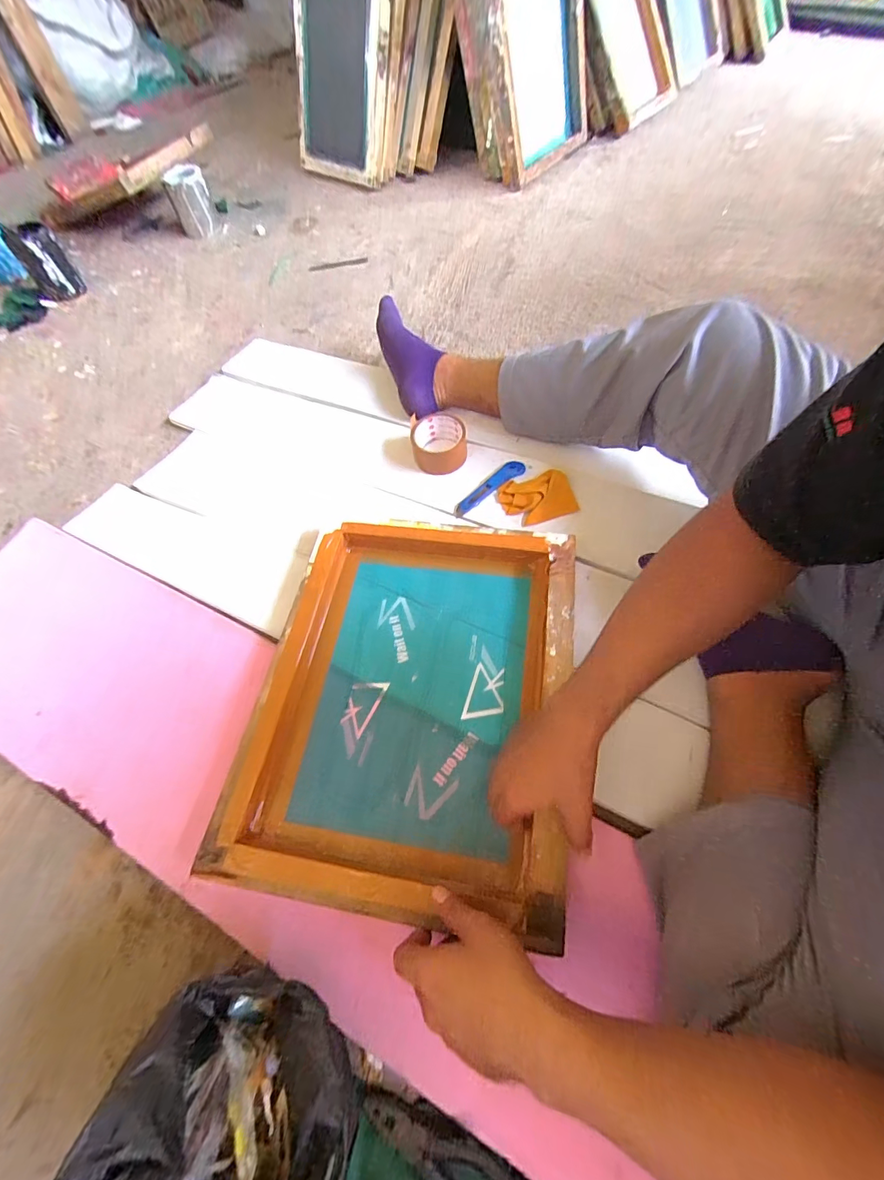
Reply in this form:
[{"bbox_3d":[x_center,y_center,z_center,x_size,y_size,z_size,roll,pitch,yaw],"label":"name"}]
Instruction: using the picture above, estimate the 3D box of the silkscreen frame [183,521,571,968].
[{"bbox_3d":[-0.034,0.116,0.528,0.360,0.044,0.448,7,63,7],"label":"silkscreen frame"}]

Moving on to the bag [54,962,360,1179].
[{"bbox_3d":[-0.158,0.394,0.325,0.155,0.133,0.168,-28,64,-11],"label":"bag"}]

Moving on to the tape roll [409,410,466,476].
[{"bbox_3d":[-0.006,-0.246,0.724,0.092,0.054,0.090,-1,62,3],"label":"tape roll"}]

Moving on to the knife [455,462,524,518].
[{"bbox_3d":[0.075,-0.167,0.700,0.144,0.011,0.033,-37,66,-15],"label":"knife"}]

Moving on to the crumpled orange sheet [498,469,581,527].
[{"bbox_3d":[0.150,-0.147,0.676,0.111,0.025,0.082,-16,63,-5],"label":"crumpled orange sheet"}]

